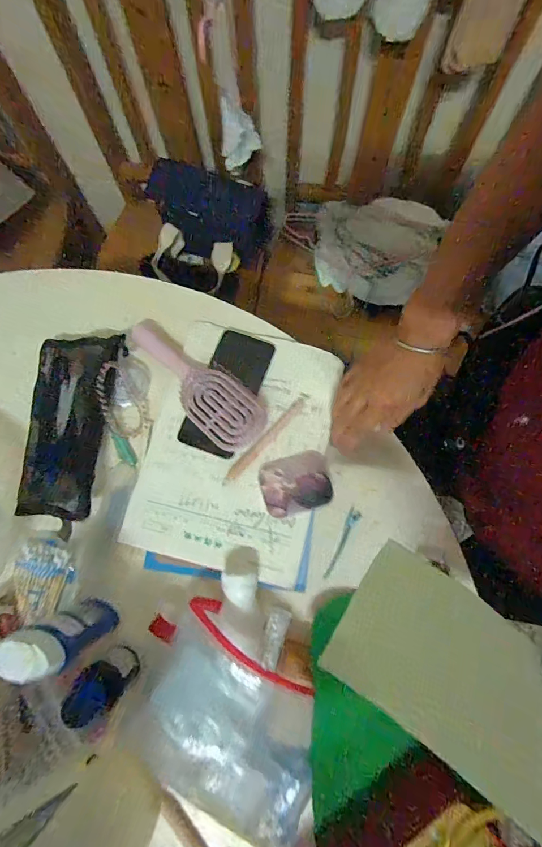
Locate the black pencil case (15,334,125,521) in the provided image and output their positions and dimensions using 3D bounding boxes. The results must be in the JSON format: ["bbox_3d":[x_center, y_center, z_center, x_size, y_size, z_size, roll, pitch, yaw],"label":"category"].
[{"bbox_3d":[-0.247,-0.003,0.468,0.090,0.039,0.226,4,75,1],"label":"black pencil case"}]

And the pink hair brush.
[{"bbox_3d":[-0.100,-0.054,0.481,0.218,0.028,0.075,41,79,10],"label":"pink hair brush"}]

